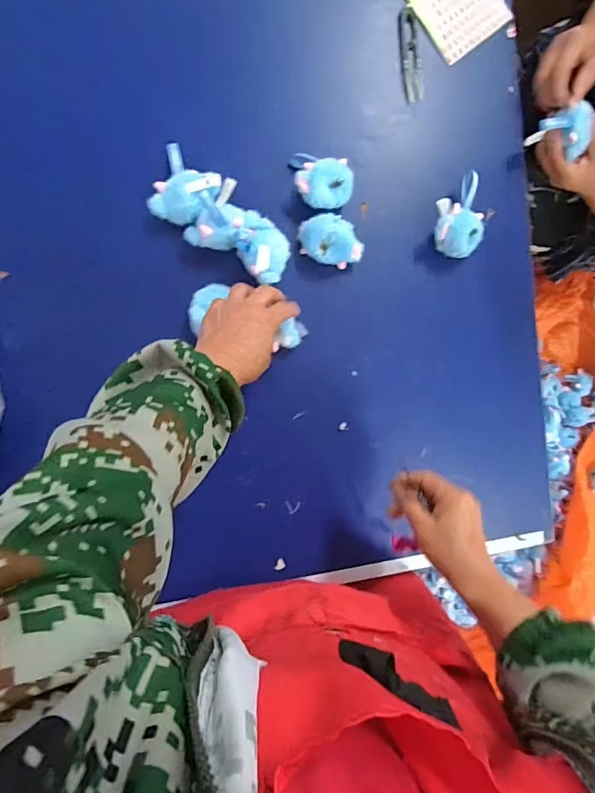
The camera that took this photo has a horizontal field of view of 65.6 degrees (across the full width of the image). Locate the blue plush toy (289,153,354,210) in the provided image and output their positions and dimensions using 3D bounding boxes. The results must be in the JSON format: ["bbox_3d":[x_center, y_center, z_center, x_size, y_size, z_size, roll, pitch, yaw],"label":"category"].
[{"bbox_3d":[0.029,-0.242,0.525,0.069,0.040,0.060,4,94,-7],"label":"blue plush toy"}]

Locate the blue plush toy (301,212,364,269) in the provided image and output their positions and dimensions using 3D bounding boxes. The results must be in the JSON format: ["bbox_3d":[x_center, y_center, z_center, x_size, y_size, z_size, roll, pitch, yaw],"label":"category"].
[{"bbox_3d":[0.042,-0.179,0.531,0.078,0.039,0.057,30,91,-8],"label":"blue plush toy"}]

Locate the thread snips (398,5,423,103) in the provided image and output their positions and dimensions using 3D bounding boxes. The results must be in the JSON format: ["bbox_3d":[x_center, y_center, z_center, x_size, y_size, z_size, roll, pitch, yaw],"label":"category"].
[{"bbox_3d":[0.134,-0.403,0.543,0.024,0.009,0.102,-8,96,-6],"label":"thread snips"}]

